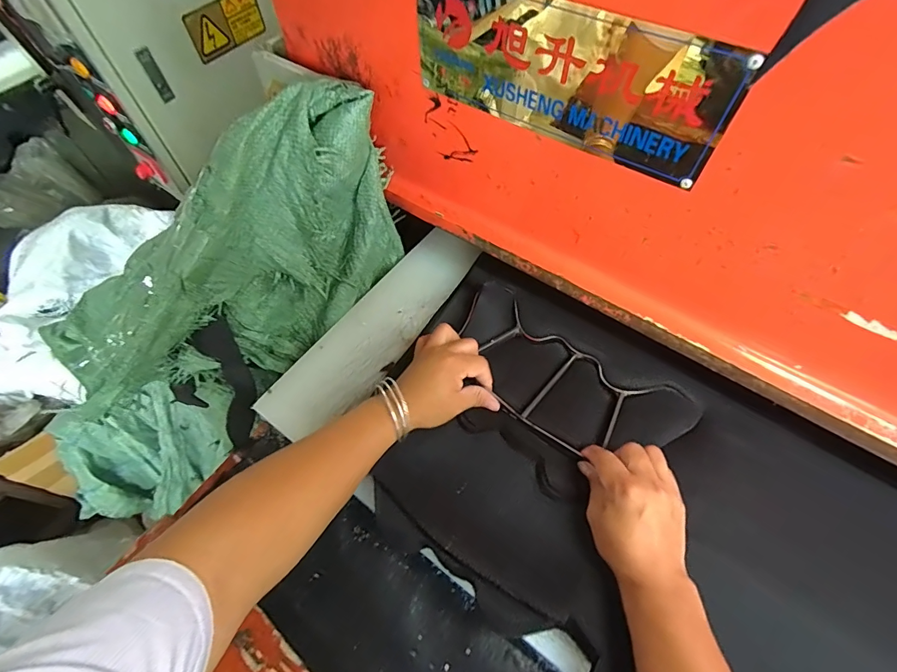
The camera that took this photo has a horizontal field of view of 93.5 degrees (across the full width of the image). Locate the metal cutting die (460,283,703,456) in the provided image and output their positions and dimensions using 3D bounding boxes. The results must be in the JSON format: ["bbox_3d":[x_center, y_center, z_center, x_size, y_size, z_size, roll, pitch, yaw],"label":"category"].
[{"bbox_3d":[0.127,0.046,0.471,0.272,0.020,0.133,31,64,18],"label":"metal cutting die"}]

